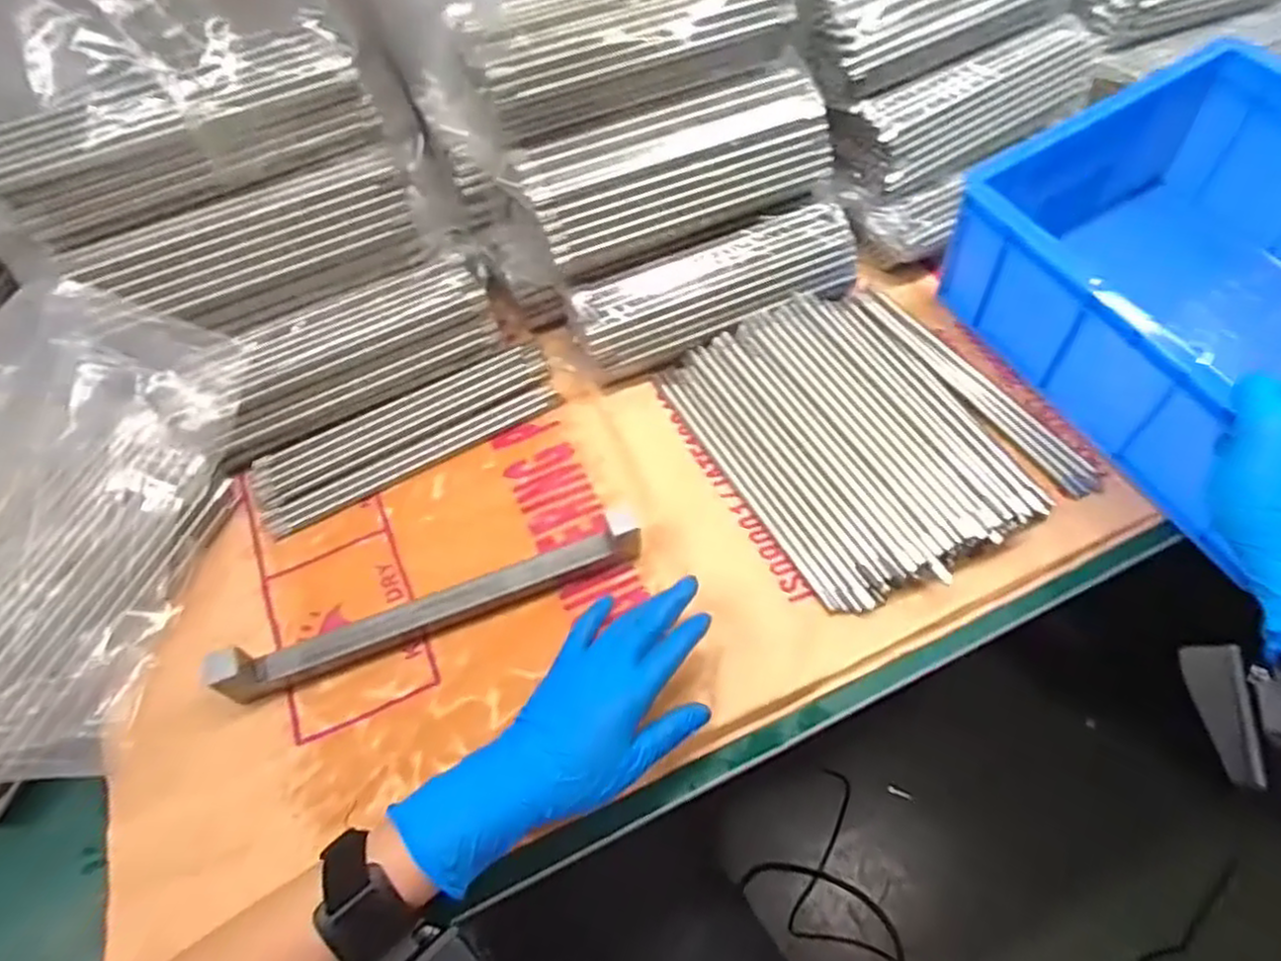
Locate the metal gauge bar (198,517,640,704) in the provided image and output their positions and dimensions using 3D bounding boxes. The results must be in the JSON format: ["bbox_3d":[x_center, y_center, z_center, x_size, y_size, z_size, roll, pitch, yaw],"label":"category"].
[{"bbox_3d":[-0.130,0.078,0.481,0.273,0.038,0.025,-20,61,-11],"label":"metal gauge bar"}]

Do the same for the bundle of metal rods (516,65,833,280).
[{"bbox_3d":[0.026,-0.235,0.557,0.238,0.069,0.075,-24,62,-13],"label":"bundle of metal rods"}]

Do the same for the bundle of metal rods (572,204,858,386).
[{"bbox_3d":[0.059,-0.152,0.600,0.237,0.070,0.065,-22,61,-11],"label":"bundle of metal rods"}]

